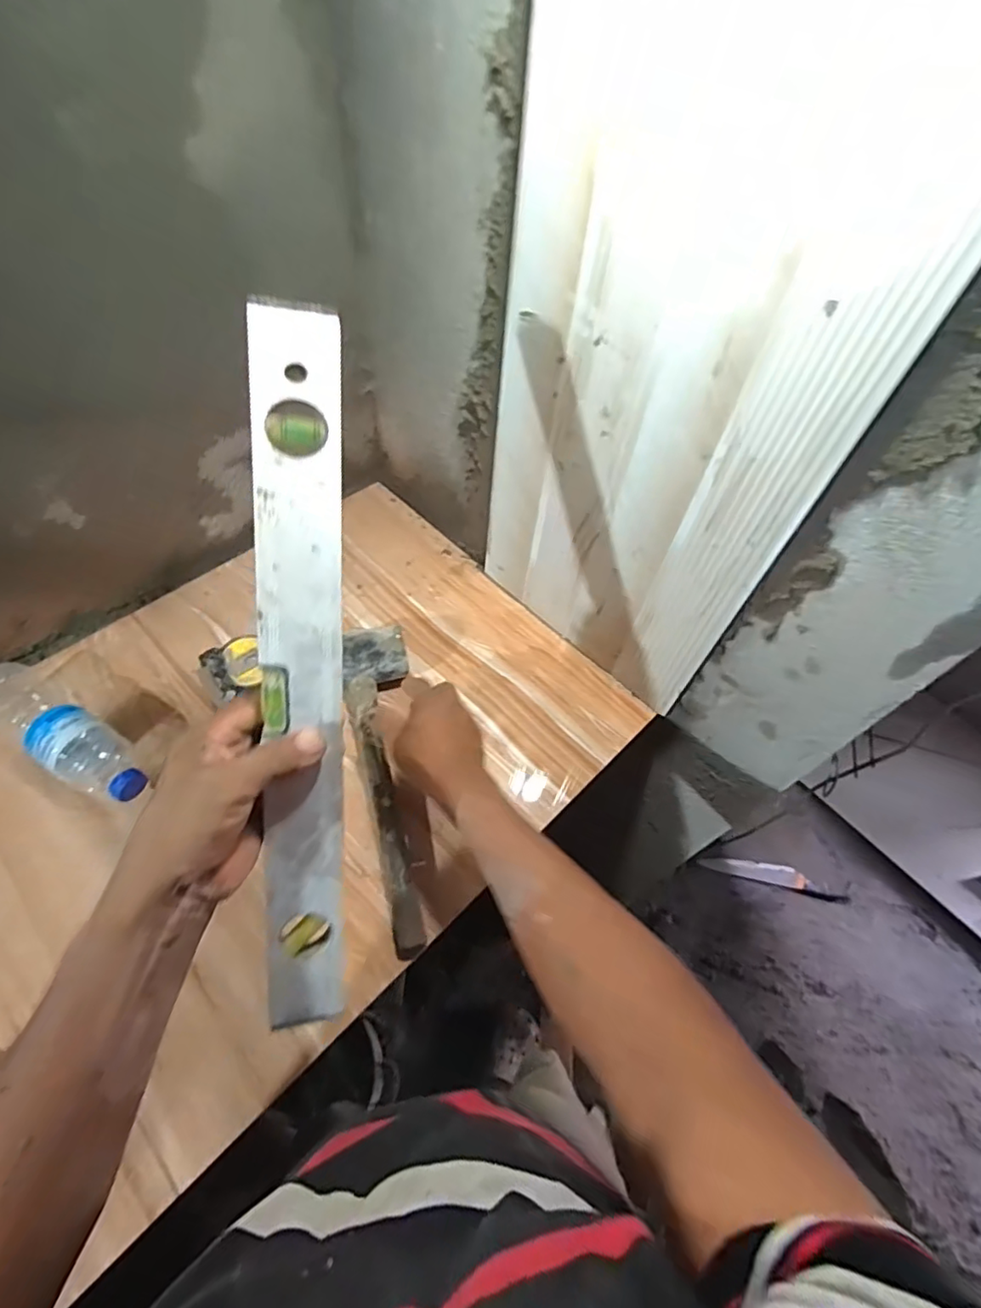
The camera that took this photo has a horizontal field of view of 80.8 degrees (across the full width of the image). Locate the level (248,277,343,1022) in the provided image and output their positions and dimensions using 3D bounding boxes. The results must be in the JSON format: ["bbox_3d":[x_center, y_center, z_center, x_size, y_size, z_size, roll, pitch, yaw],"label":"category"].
[{"bbox_3d":[-0.118,0.026,0.363,0.047,0.018,0.448,2,99,-3],"label":"level"}]

